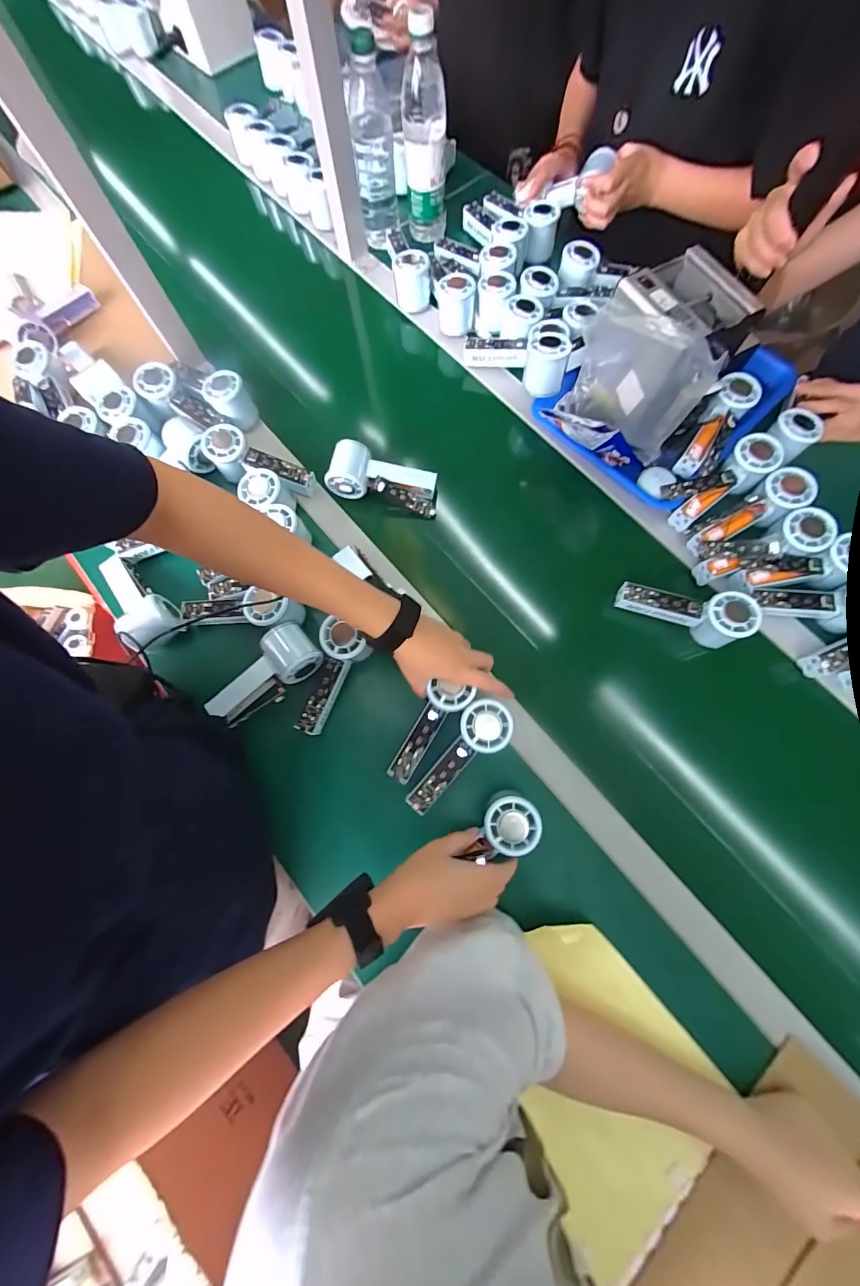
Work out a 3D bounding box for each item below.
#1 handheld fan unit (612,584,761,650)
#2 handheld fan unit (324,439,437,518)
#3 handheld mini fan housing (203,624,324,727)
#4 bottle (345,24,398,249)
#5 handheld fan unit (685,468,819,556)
[{"bbox_3d":[0.315,-0.038,0.512,0.148,0.058,0.053,13,77,5],"label":"handheld fan unit"},{"bbox_3d":[-0.064,-0.233,0.577,0.149,0.049,0.058,14,77,5],"label":"handheld fan unit"},{"bbox_3d":[-0.203,0.048,0.514,0.075,0.055,0.150,43,81,11],"label":"handheld mini fan housing"},{"bbox_3d":[-0.087,-0.753,0.641,0.058,0.227,0.068,-6,76,0],"label":"bottle"},{"bbox_3d":[0.412,-0.171,0.532,0.155,0.049,0.055,-28,76,11],"label":"handheld fan unit"}]

